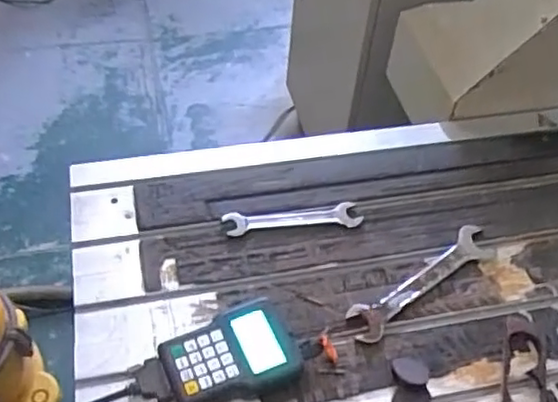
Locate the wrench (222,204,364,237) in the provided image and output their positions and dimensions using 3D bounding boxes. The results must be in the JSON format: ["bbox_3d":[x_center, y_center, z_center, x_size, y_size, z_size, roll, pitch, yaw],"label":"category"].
[{"bbox_3d":[0.020,0.026,0.905,0.189,0.008,0.036,-5,50,-9],"label":"wrench"}]

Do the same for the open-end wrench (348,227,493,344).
[{"bbox_3d":[0.190,0.104,0.854,0.249,0.013,0.051,-30,58,-26],"label":"open-end wrench"}]

